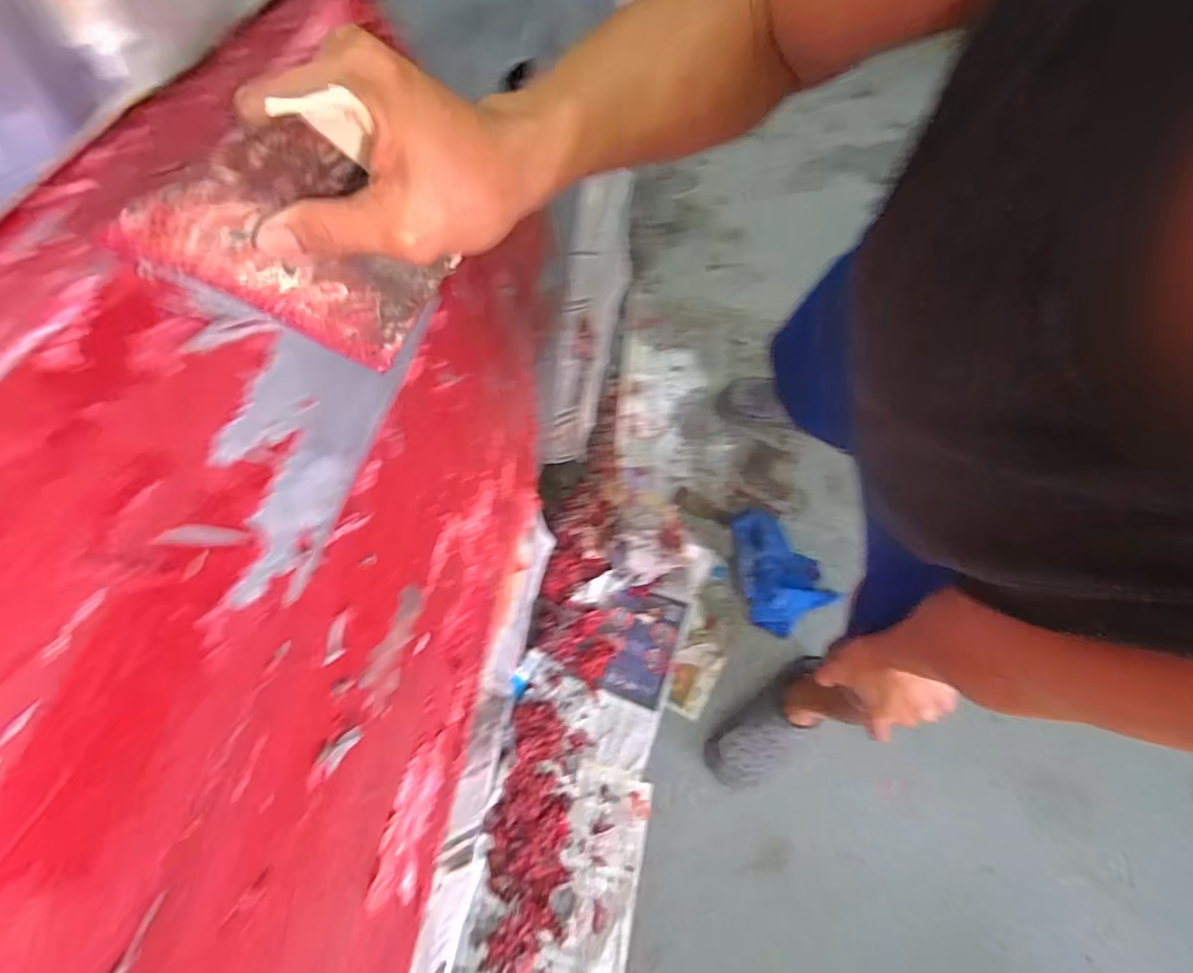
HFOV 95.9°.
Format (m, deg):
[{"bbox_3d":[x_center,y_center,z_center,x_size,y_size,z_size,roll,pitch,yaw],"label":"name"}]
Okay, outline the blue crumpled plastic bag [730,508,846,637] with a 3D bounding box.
[{"bbox_3d":[0.372,0.156,1.072,0.187,0.067,0.250,-10,67,-5],"label":"blue crumpled plastic bag"}]

